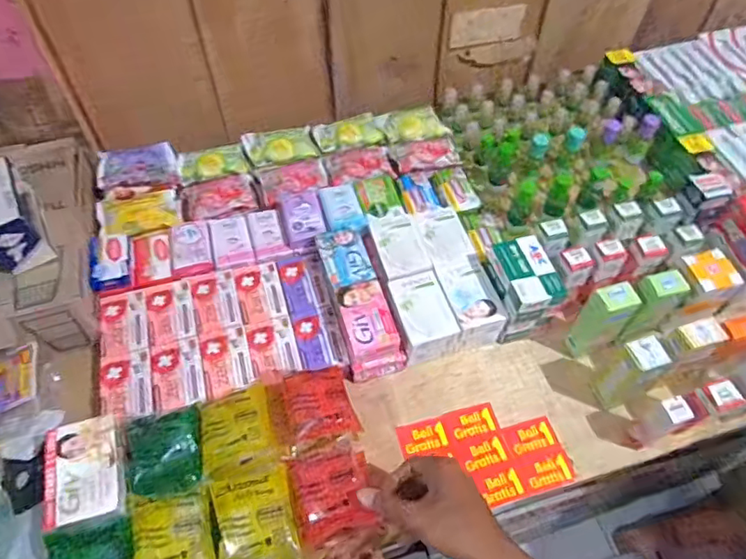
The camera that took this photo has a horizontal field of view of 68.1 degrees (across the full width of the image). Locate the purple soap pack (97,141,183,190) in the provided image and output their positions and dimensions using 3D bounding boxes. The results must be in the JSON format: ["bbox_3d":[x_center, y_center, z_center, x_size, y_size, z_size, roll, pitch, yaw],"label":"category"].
[{"bbox_3d":[-0.339,-0.162,0.802,0.107,0.032,0.069,-10,56,-7],"label":"purple soap pack"}]

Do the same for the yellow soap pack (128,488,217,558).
[{"bbox_3d":[-0.188,0.242,0.518,0.071,0.020,0.078,-12,56,-8],"label":"yellow soap pack"}]

